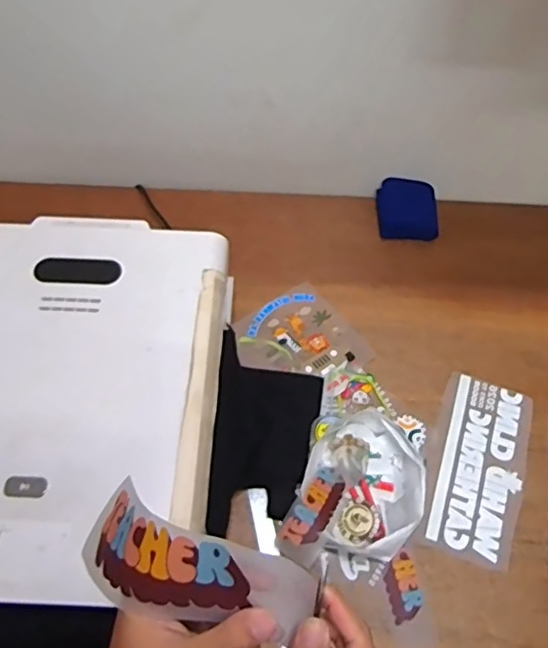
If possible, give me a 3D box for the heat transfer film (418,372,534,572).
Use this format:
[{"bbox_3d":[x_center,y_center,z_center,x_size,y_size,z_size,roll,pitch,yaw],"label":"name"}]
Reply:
[{"bbox_3d":[0.309,0.211,0.859,0.143,0.010,0.276,20,61,10],"label":"heat transfer film"}]

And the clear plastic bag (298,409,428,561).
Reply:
[{"bbox_3d":[0.132,0.226,0.821,0.166,0.040,0.199,17,60,8],"label":"clear plastic bag"}]

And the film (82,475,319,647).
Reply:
[{"bbox_3d":[-0.058,0.144,0.349,0.163,0.052,0.066,7,58,21],"label":"film"}]

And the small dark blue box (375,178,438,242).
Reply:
[{"bbox_3d":[0.254,-0.217,1.075,0.116,0.043,0.119,4,59,1],"label":"small dark blue box"}]

